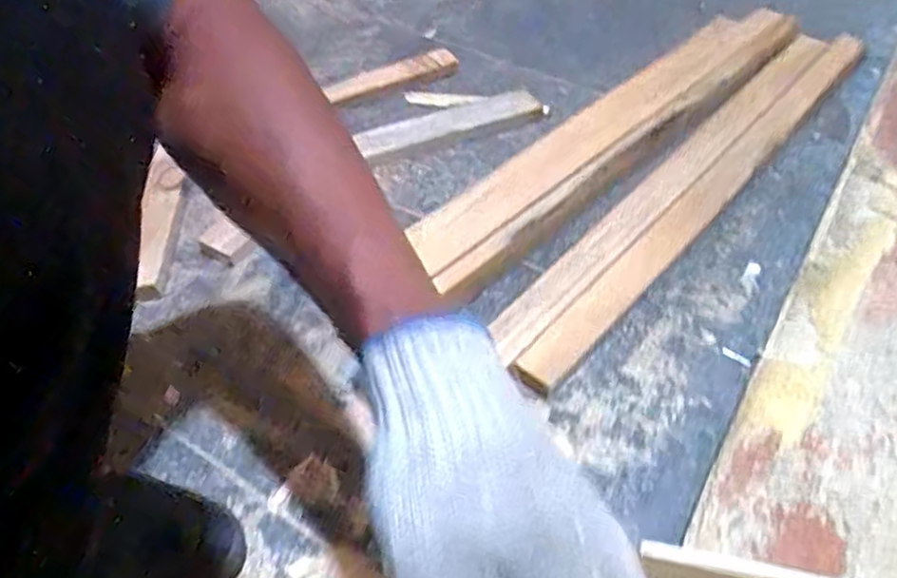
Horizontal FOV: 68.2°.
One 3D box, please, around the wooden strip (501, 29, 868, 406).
[{"bbox_3d":[0.269,-0.104,0.660,0.035,0.015,0.599,35,60,27],"label":"wooden strip"}]

